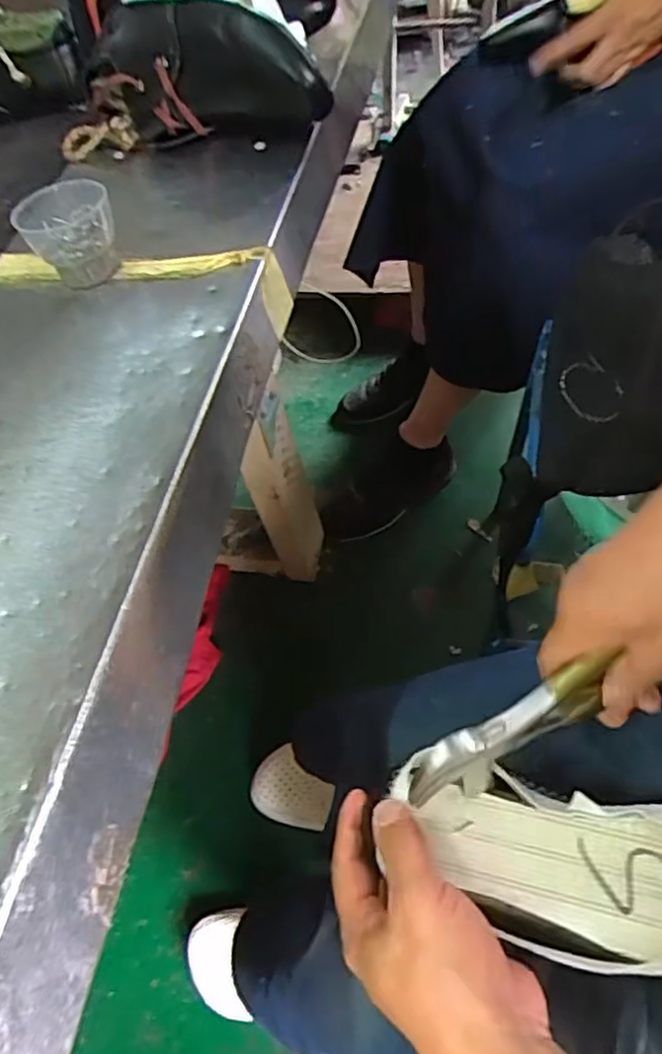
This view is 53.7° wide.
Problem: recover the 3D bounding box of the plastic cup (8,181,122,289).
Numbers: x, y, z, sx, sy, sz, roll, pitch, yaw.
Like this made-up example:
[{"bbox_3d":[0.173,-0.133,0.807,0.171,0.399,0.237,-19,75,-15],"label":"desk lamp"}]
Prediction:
[{"bbox_3d":[-0.178,-0.203,0.457,0.063,0.049,0.056,-25,55,-4],"label":"plastic cup"}]

